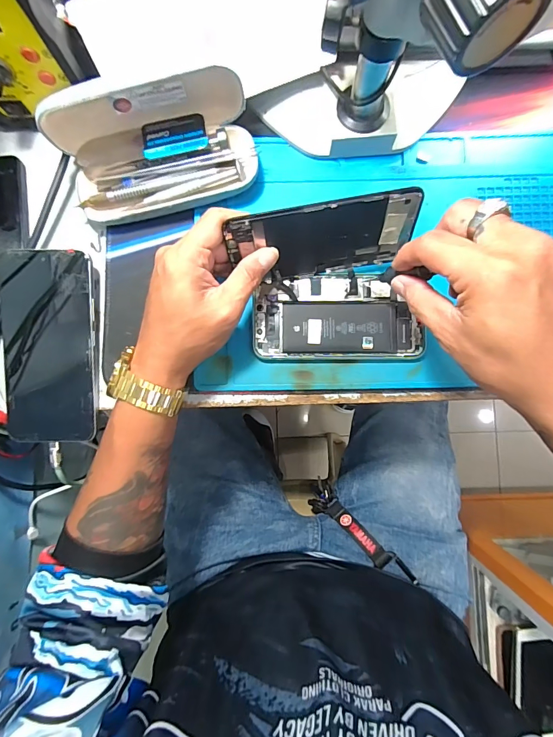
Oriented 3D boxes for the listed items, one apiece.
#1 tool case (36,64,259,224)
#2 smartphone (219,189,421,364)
[{"bbox_3d":[-0.100,-0.183,0.310,0.156,0.066,0.083,-15,86,0],"label":"tool case"},{"bbox_3d":[0.050,-0.066,0.293,0.151,0.071,0.113,1,87,2],"label":"smartphone"}]

